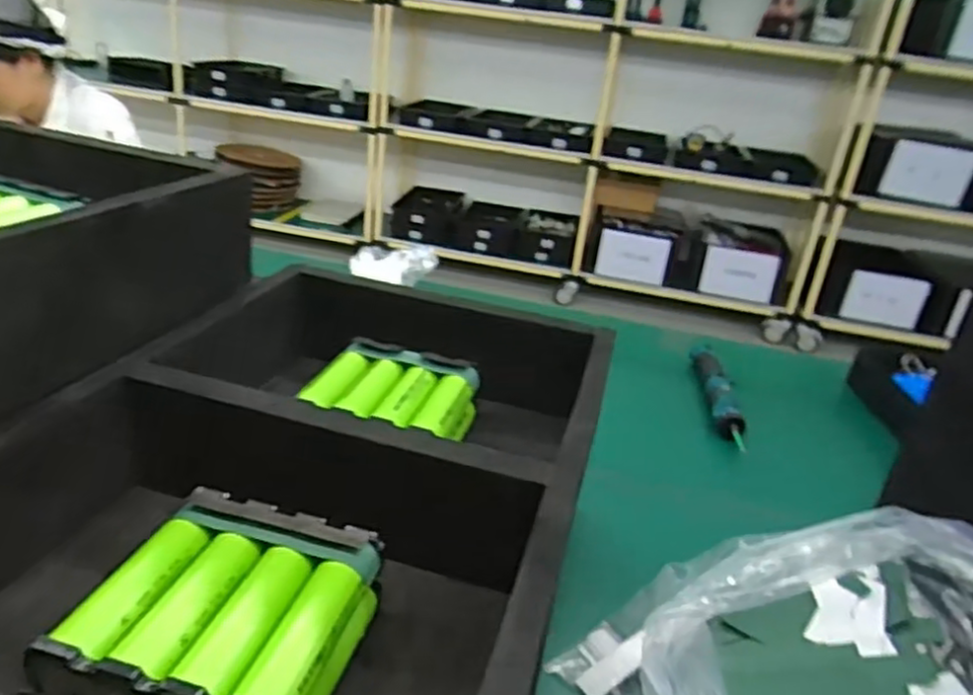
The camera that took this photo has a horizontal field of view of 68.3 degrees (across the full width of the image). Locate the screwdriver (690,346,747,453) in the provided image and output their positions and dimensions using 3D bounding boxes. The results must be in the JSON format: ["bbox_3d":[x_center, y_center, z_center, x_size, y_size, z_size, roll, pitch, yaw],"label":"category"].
[{"bbox_3d":[0.356,0.063,1.114,0.048,0.043,0.309,9,25,4],"label":"screwdriver"}]

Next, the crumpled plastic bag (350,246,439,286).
[{"bbox_3d":[-0.171,-0.153,1.327,0.158,0.059,0.097,1,26,-13],"label":"crumpled plastic bag"}]

